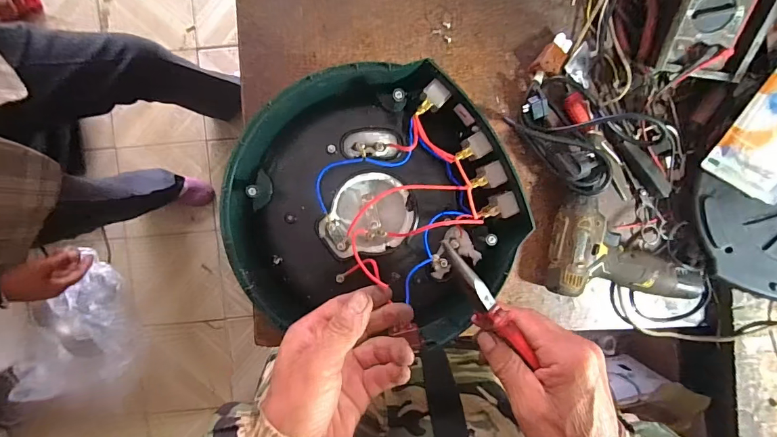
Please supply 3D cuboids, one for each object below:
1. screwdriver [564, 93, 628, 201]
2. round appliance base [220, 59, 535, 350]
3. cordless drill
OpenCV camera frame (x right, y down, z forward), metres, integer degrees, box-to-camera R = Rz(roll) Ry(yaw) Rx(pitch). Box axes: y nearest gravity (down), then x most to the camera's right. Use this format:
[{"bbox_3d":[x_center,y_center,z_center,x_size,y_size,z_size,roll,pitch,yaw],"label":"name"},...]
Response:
[{"bbox_3d":[0.286,-0.096,0.539,0.033,0.024,0.159,-40,105,1],"label":"screwdriver"},{"bbox_3d":[-0.004,-0.009,0.385,0.259,0.089,0.239,0,92,-1],"label":"round appliance base"},{"bbox_3d":[0.308,0.037,0.533,0.188,0.048,0.129,0,92,-1],"label":"cordless drill"}]

